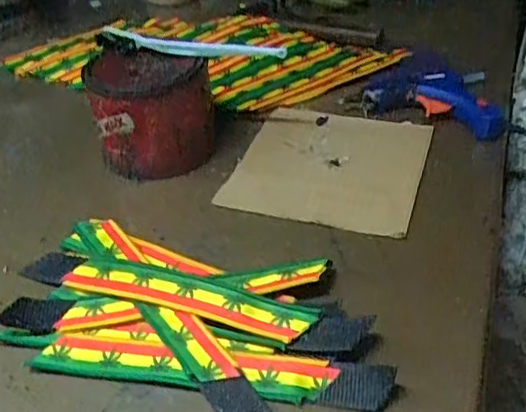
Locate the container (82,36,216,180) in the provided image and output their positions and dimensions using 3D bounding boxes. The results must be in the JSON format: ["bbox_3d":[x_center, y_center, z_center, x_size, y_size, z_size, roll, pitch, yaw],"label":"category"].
[{"bbox_3d":[-0.095,-0.084,0.530,0.098,0.085,0.093,-2,39,2],"label":"container"}]

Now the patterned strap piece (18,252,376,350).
[{"bbox_3d":[-0.055,0.059,0.408,0.244,0.020,0.031,11,41,18],"label":"patterned strap piece"}]

